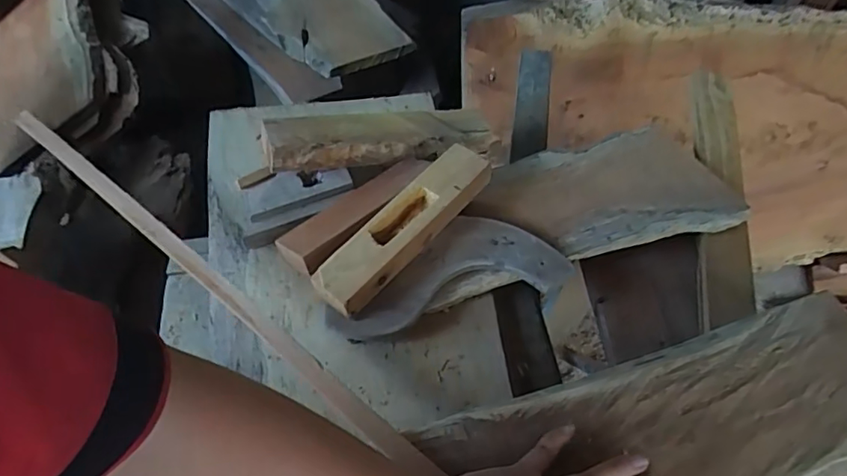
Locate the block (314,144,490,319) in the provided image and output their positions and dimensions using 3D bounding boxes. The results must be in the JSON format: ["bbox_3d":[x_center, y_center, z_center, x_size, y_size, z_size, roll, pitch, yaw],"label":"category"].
[{"bbox_3d":[-0.012,-0.019,0.524,0.055,0.031,0.222,37,63,19],"label":"block"}]

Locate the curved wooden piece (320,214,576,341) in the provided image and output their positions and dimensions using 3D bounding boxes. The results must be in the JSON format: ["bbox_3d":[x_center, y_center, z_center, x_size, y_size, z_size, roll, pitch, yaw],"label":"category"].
[{"bbox_3d":[0.022,0.036,0.530,0.219,0.042,0.107,-5,58,-5],"label":"curved wooden piece"}]

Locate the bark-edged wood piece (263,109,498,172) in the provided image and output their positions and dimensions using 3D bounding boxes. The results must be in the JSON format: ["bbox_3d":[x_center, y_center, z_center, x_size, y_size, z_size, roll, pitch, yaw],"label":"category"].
[{"bbox_3d":[-0.042,-0.112,0.606,0.254,0.038,0.065,-9,58,-24],"label":"bark-edged wood piece"}]

